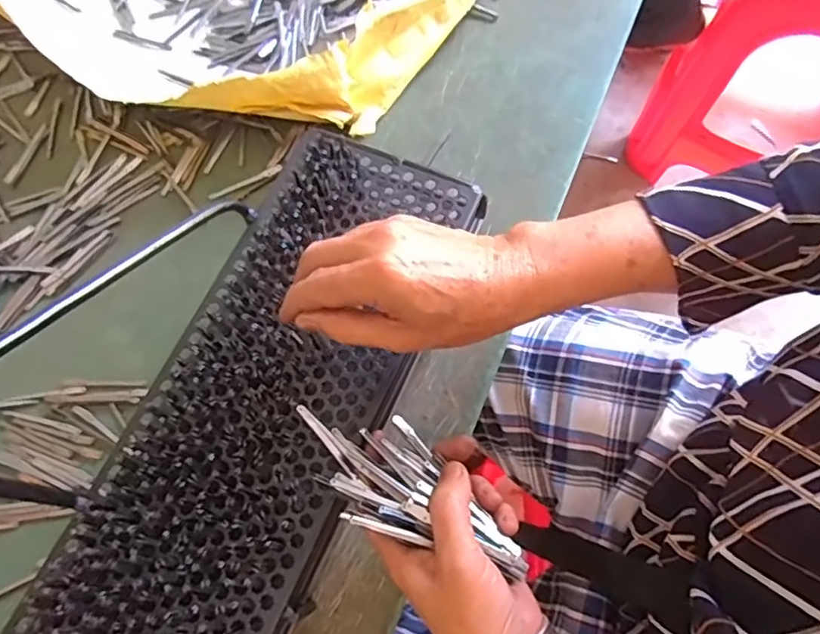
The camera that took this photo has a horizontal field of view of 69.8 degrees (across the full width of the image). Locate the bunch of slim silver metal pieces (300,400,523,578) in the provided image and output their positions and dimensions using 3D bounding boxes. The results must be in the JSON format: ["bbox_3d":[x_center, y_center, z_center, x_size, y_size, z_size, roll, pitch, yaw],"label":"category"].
[{"bbox_3d":[-0.001,0.097,0.337,0.148,0.033,0.062,30,72,13],"label":"bunch of slim silver metal pieces"}]

